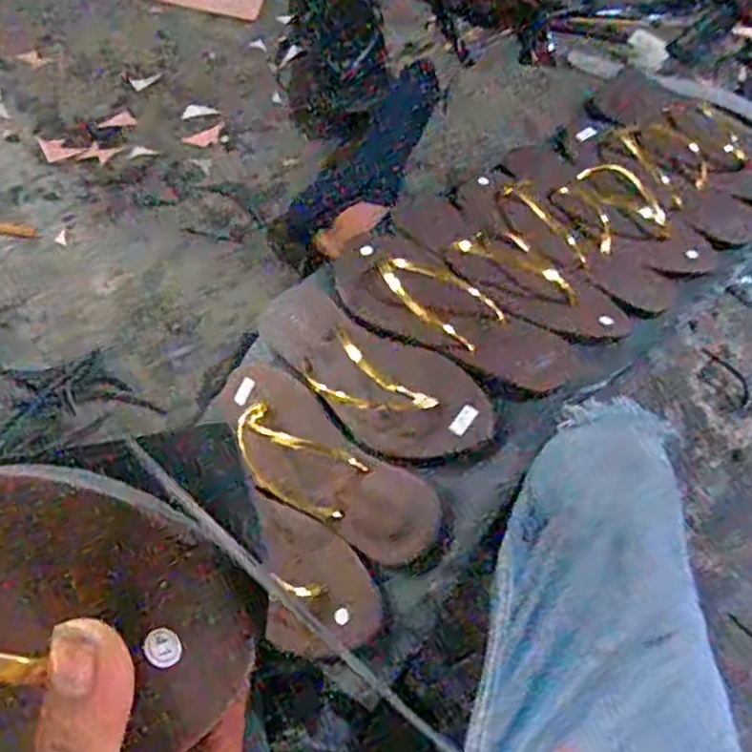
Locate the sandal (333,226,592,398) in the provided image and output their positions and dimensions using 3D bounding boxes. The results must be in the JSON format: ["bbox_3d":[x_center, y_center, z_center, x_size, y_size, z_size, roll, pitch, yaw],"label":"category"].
[{"bbox_3d":[0.055,-0.063,0.614,0.250,0.045,0.089,33,73,27],"label":"sandal"}]

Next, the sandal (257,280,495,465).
[{"bbox_3d":[-0.013,-0.007,0.614,0.253,0.029,0.095,35,73,33],"label":"sandal"}]

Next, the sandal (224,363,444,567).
[{"bbox_3d":[-0.052,0.073,0.594,0.235,0.035,0.082,36,74,24],"label":"sandal"}]

